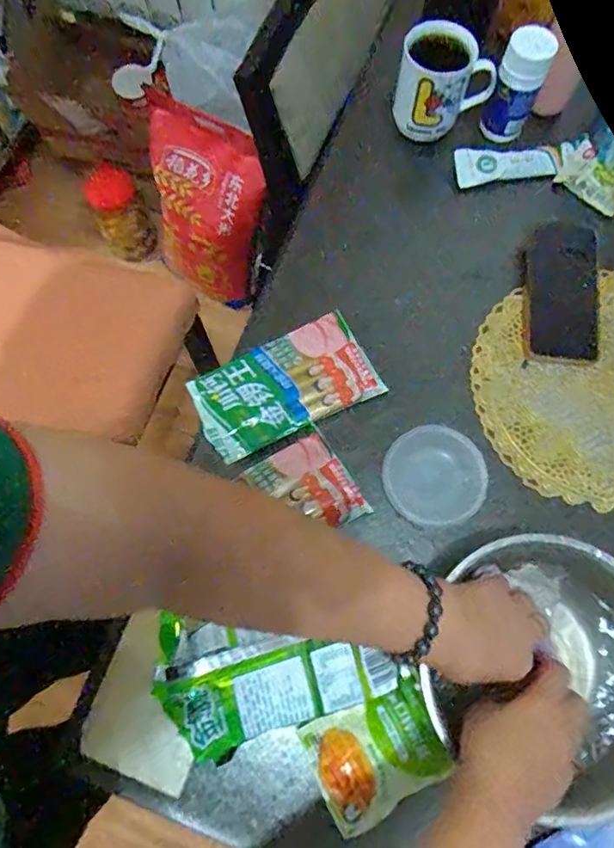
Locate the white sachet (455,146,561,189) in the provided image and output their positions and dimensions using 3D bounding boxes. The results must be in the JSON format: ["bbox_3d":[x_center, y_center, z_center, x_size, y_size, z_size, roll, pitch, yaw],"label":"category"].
[{"bbox_3d":[0.244,-0.317,0.659,0.130,0.012,0.047,-8,72,-4],"label":"white sachet"}]

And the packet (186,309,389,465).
[{"bbox_3d":[-0.024,-0.041,0.562,0.183,0.018,0.099,-25,74,-9],"label":"packet"}]

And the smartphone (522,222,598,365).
[{"bbox_3d":[0.289,-0.151,0.617,0.083,0.004,0.167,4,80,1],"label":"smartphone"}]

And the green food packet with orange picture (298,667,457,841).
[{"bbox_3d":[0.062,0.288,0.473,0.112,0.025,0.087,-22,74,-8],"label":"green food packet with orange picture"}]

